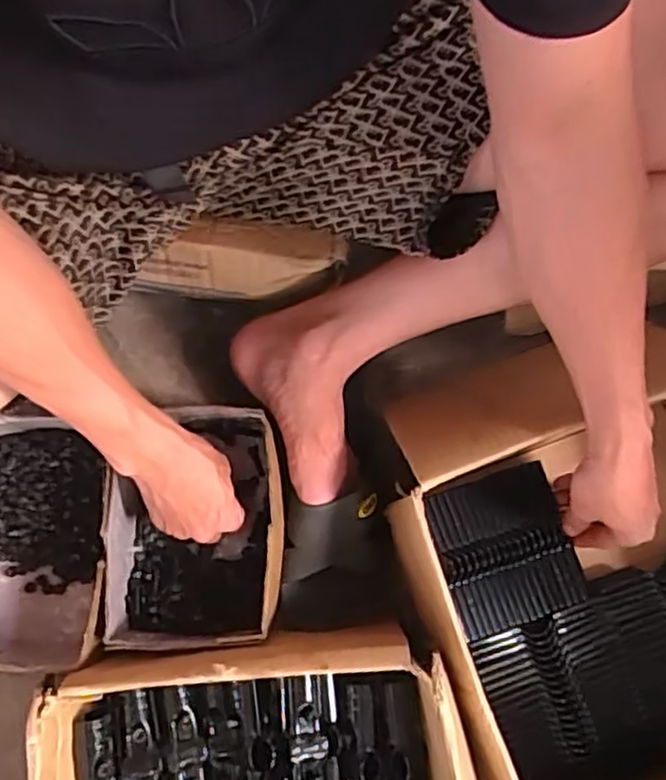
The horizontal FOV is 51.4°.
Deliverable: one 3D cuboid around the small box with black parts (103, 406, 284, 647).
[{"bbox_3d":[-0.118,0.119,0.621,0.141,0.097,0.196,0,76,-1],"label":"small box with black parts"}]

